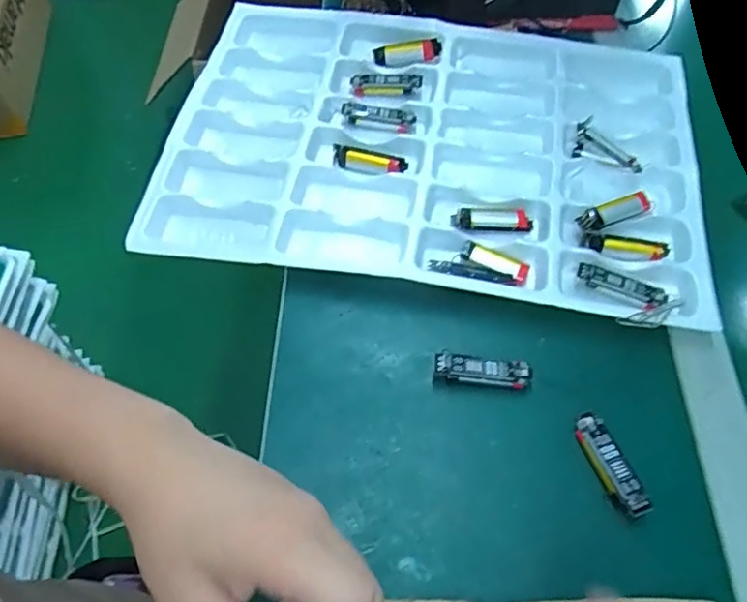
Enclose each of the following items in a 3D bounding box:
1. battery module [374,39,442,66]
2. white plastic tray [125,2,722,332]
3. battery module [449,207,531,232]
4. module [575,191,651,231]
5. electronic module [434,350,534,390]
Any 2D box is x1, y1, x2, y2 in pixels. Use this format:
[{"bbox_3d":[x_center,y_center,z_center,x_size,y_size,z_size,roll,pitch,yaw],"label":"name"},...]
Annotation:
[{"bbox_3d":[0.032,-0.246,0.596,0.067,0.014,0.026,2,56,21],"label":"battery module"},{"bbox_3d":[0.055,-0.142,0.541,0.454,0.031,0.312,9,58,5],"label":"white plastic tray"},{"bbox_3d":[0.100,-0.067,0.502,0.067,0.015,0.021,-2,57,-2],"label":"battery module"},{"bbox_3d":[0.199,-0.073,0.494,0.064,0.012,0.021,-18,59,-12],"label":"module"},{"bbox_3d":[0.078,0.051,0.429,0.066,0.020,0.018,6,58,3],"label":"electronic module"}]

